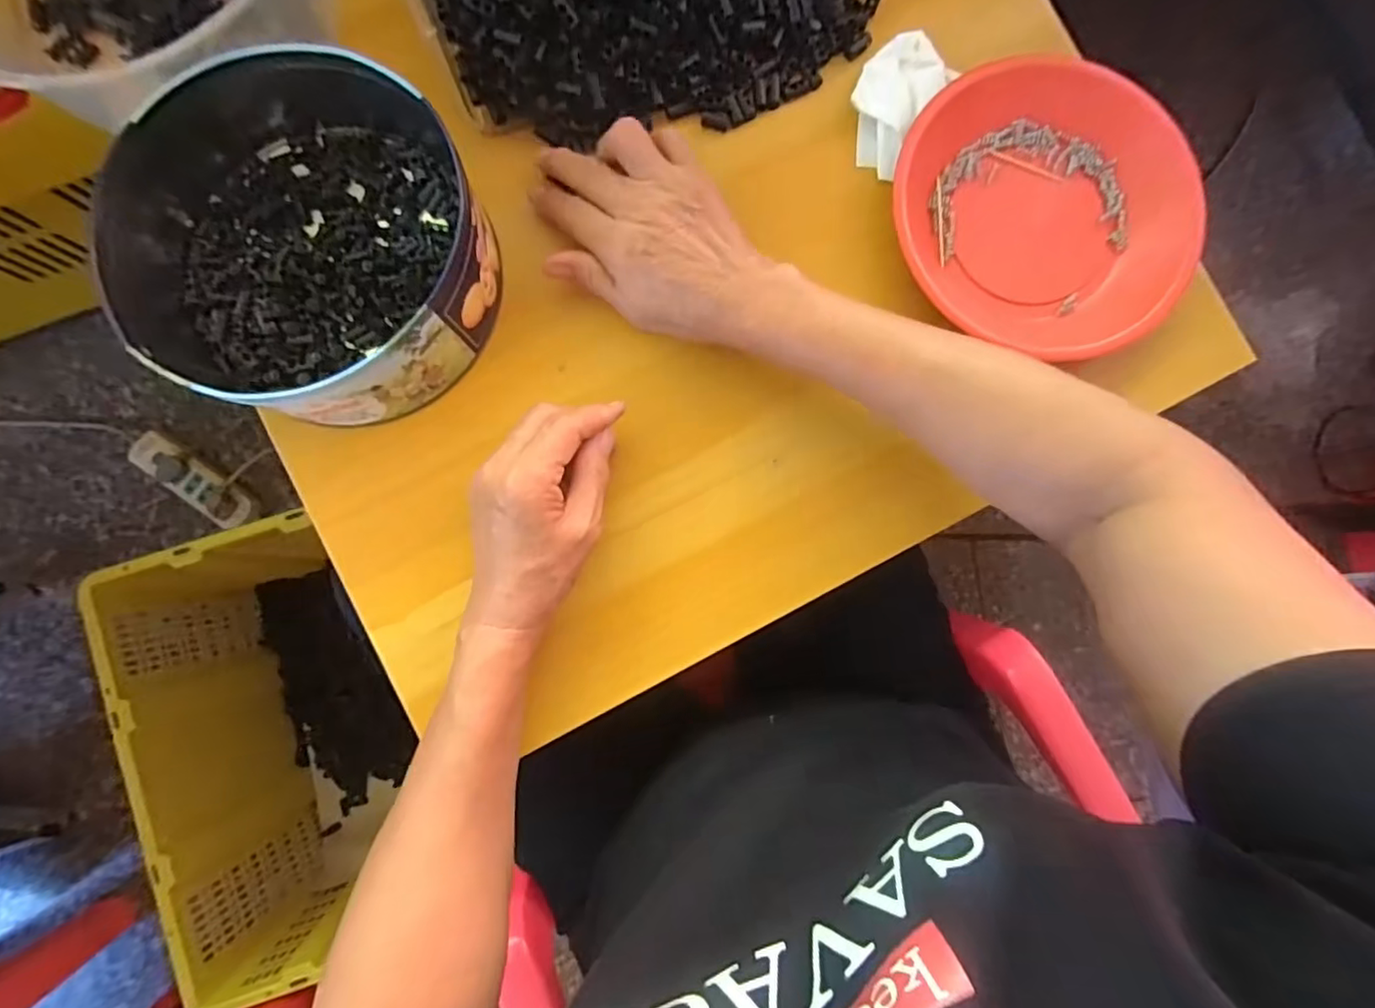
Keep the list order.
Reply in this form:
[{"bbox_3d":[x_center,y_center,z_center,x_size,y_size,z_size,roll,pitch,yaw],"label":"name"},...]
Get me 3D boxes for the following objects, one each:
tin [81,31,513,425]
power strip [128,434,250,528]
[{"bbox_3d":[-0.228,-0.159,0.358,0.209,0.072,0.223,0,86,-3],"label":"tin"},{"bbox_3d":[-0.720,-0.034,0.878,0.186,0.042,0.058,36,85,0],"label":"power strip"}]

